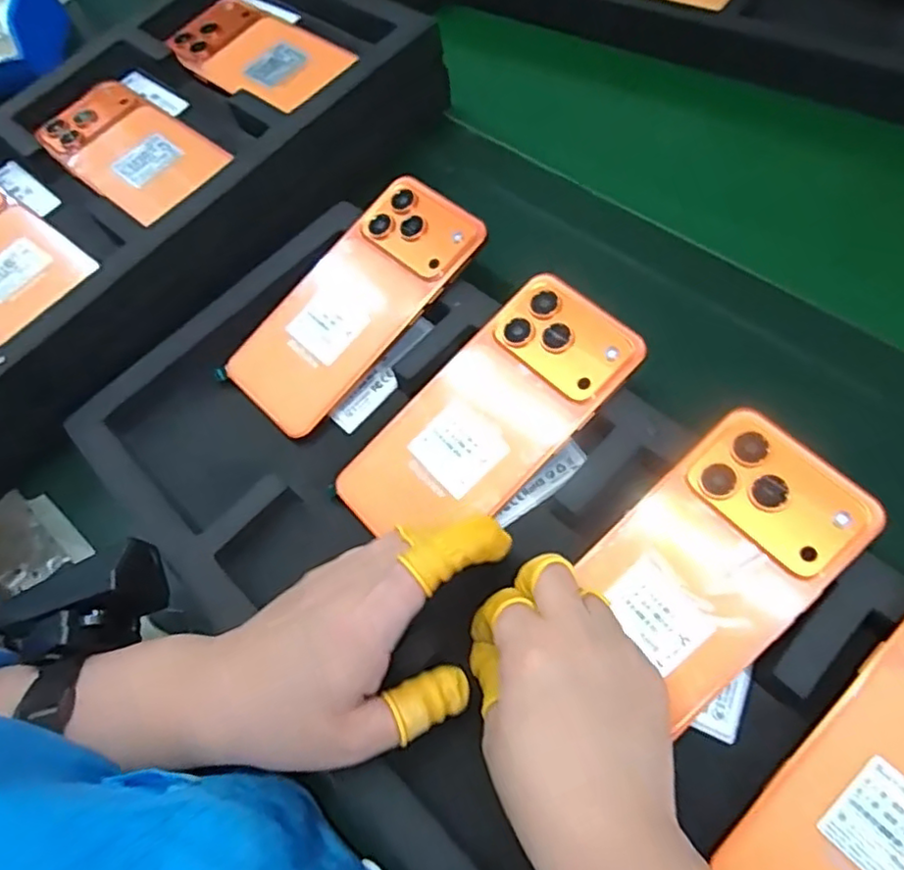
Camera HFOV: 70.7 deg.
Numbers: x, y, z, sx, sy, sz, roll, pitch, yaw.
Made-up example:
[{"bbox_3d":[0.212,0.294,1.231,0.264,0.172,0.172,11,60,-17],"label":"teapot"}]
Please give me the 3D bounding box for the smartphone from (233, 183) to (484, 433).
[{"bbox_3d":[-0.058,-0.079,0.374,0.076,0.008,0.163,41,87,22],"label":"smartphone"}]

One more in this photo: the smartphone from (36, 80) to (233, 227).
[{"bbox_3d":[-0.229,-0.204,0.446,0.136,0.011,0.076,35,69,20],"label":"smartphone"}]

